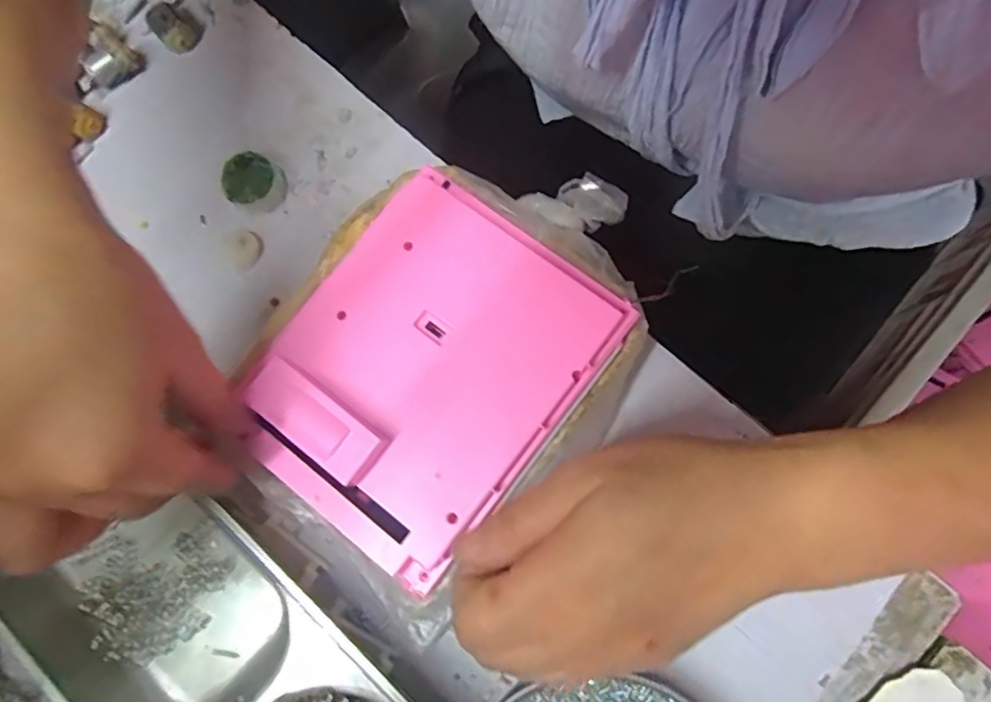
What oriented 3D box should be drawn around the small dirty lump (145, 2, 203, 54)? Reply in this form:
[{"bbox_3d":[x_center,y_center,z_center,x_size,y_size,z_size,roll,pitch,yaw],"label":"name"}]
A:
[{"bbox_3d":[-0.198,-0.201,0.372,0.024,0.017,0.029,-39,79,-6],"label":"small dirty lump"}]

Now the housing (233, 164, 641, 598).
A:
[{"bbox_3d":[-0.032,0.004,0.268,0.126,0.020,0.155,37,79,8],"label":"housing"}]

